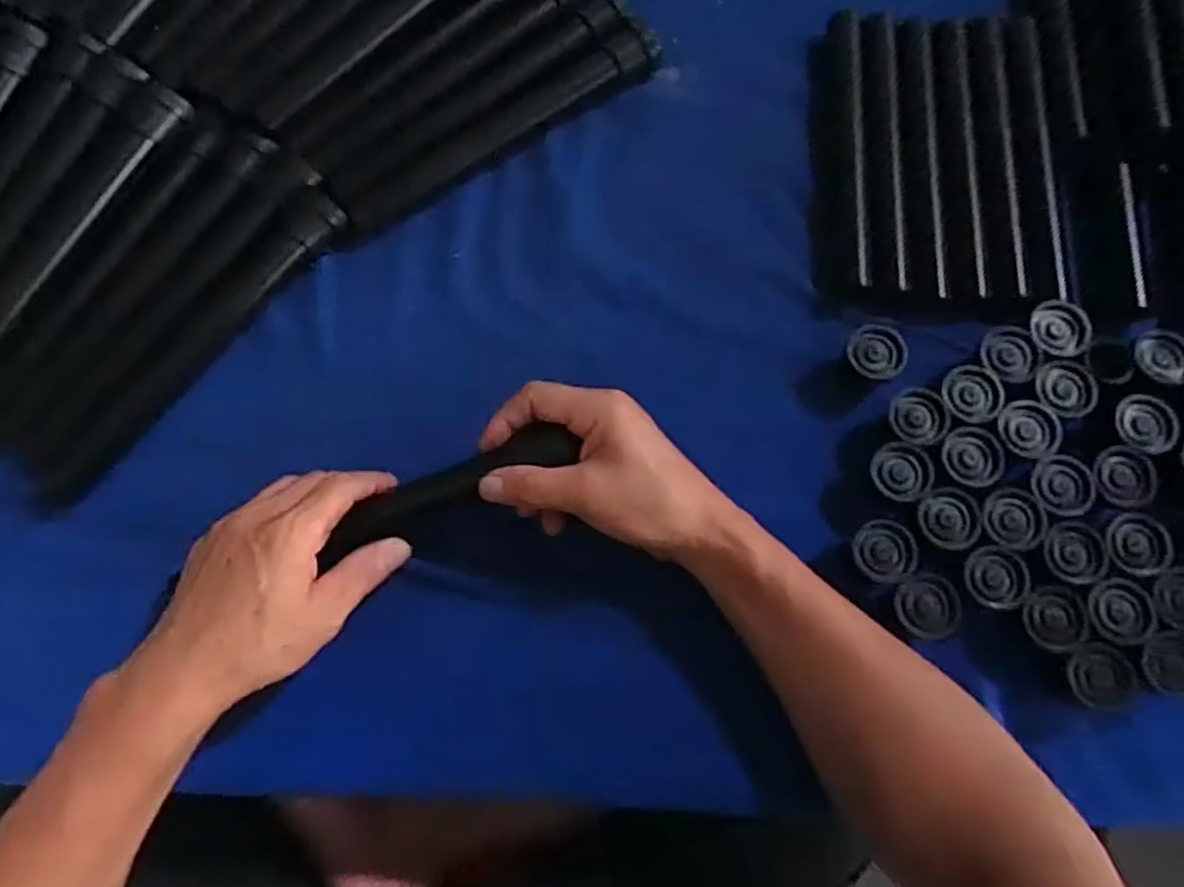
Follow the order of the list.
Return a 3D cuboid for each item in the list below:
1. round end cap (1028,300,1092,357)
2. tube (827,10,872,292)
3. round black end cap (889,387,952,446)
[{"bbox_3d":[0.283,-0.069,0.446,0.029,0.013,0.039,-13,58,21],"label":"round end cap"},{"bbox_3d":[0.173,-0.199,0.501,0.021,0.021,0.215,3,74,1],"label":"tube"},{"bbox_3d":[0.195,-0.016,0.440,0.032,0.004,0.034,3,76,28],"label":"round black end cap"}]

